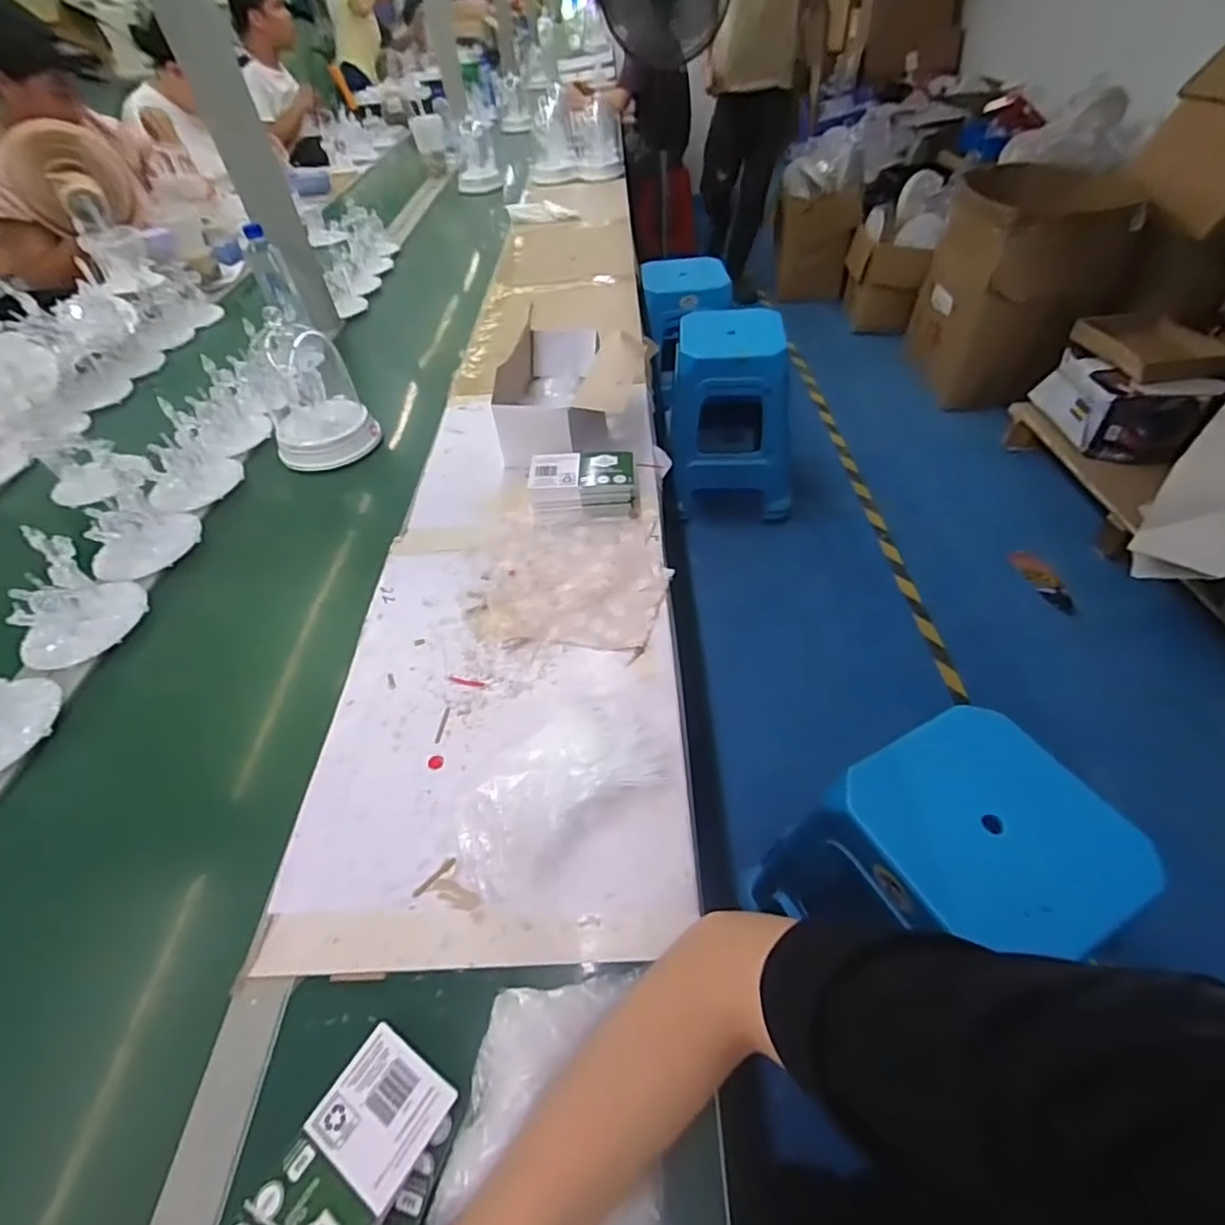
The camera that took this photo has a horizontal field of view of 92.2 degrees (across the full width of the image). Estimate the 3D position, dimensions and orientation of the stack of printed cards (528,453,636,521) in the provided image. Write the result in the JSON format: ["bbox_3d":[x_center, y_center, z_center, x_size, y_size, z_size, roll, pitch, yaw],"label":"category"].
[{"bbox_3d":[-0.037,-0.163,0.762,0.135,0.052,0.083,-2,48,4],"label":"stack of printed cards"}]

